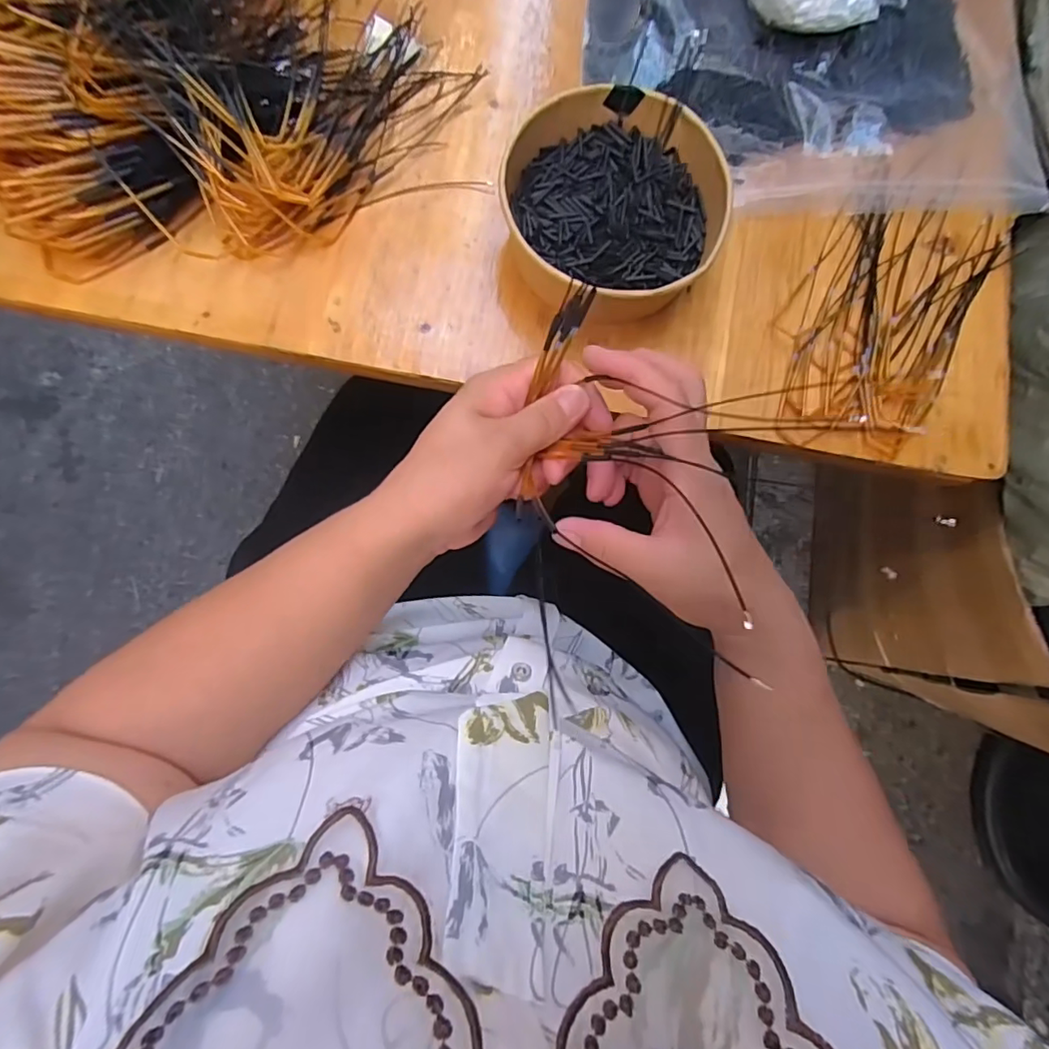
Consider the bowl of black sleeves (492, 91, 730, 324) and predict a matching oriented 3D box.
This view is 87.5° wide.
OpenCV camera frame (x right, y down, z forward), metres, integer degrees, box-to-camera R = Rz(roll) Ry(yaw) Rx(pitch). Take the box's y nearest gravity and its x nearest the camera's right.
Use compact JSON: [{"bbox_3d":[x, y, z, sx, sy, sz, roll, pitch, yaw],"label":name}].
[{"bbox_3d":[0.058,-0.205,0.359,0.134,0.043,0.149,-13,84,-3],"label":"bowl of black sleeves"}]

